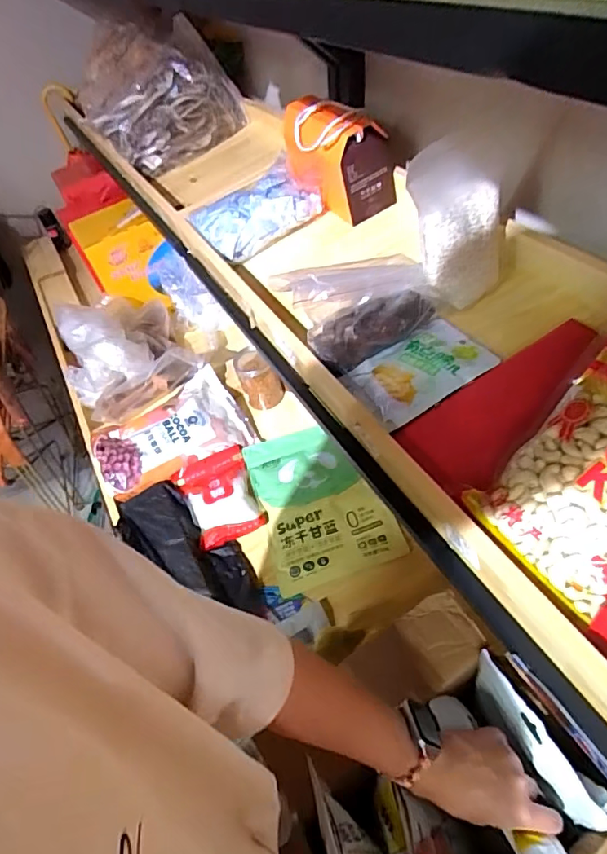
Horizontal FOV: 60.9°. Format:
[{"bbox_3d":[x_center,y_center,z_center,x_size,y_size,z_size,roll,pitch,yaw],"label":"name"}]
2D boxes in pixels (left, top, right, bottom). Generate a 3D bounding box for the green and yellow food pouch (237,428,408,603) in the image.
[{"bbox_3d":[0.026,0.135,0.968,0.239,0.044,0.327,-12,45,-6],"label":"green and yellow food pouch"}]

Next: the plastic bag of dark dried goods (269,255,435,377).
[{"bbox_3d":[0.065,-0.133,0.593,0.167,0.106,0.072,-22,47,-16],"label":"plastic bag of dark dried goods"}]

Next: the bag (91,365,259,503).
[{"bbox_3d":[-0.275,0.005,1.069,0.305,0.057,0.193,-22,47,-16],"label":"bag"}]

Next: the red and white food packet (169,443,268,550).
[{"bbox_3d":[-0.161,0.131,0.991,0.135,0.033,0.195,-18,46,-12],"label":"red and white food packet"}]

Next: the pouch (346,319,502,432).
[{"bbox_3d":[0.131,-0.065,0.582,0.144,0.013,0.103,-31,49,-6],"label":"pouch"}]

